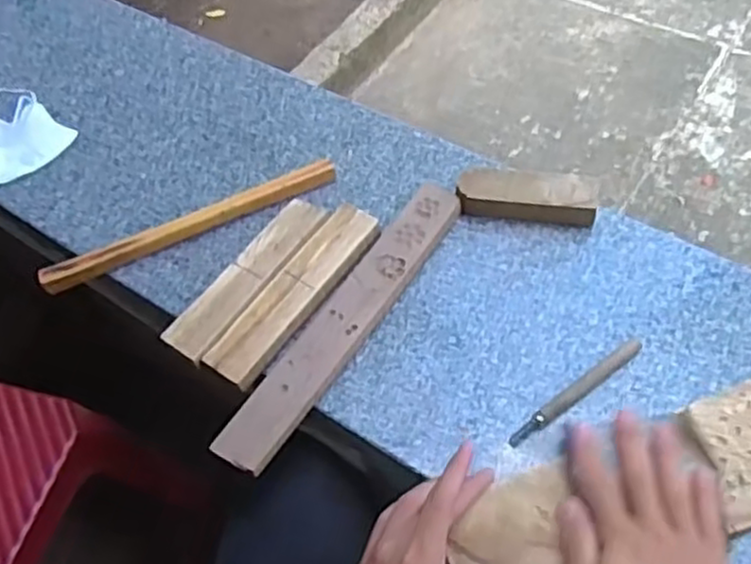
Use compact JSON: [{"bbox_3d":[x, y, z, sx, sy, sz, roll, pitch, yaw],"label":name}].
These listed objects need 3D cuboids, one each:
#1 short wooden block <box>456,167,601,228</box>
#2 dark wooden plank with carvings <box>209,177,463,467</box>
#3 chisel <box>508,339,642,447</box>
[{"bbox_3d":[0.137,-0.077,0.681,0.121,0.030,0.039,4,57,10],"label":"short wooden block"},{"bbox_3d":[-0.022,0.029,0.630,0.043,0.021,0.301,27,64,22],"label":"dark wooden plank with carvings"},{"bbox_3d":[0.156,0.084,0.583,0.132,0.010,0.013,-34,59,-15],"label":"chisel"}]

